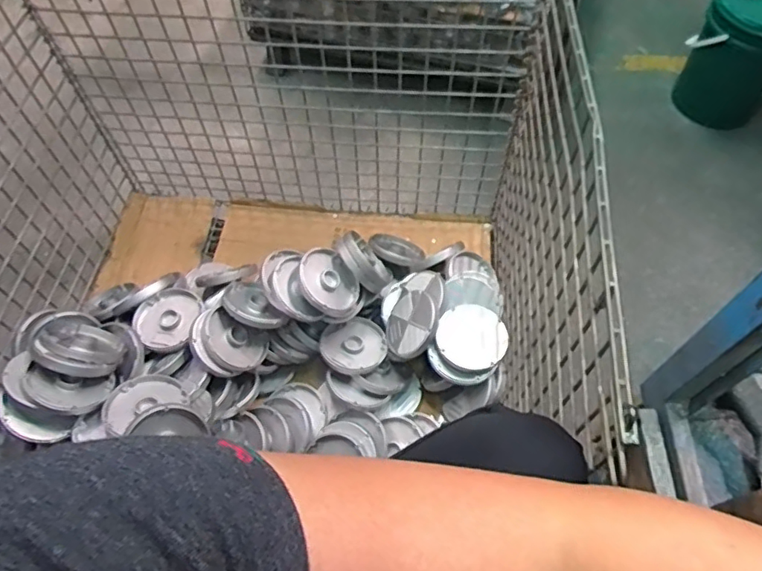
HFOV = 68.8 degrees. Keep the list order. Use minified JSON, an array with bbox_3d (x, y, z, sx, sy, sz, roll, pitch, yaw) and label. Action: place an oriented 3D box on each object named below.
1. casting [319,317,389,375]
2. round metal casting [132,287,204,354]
[{"bbox_3d":[-0.056,0.129,1.182,0.136,0.036,0.132,-1,59,1],"label":"casting"},{"bbox_3d":[-0.428,0.067,1.125,0.142,0.037,0.137,-1,59,1],"label":"round metal casting"}]

